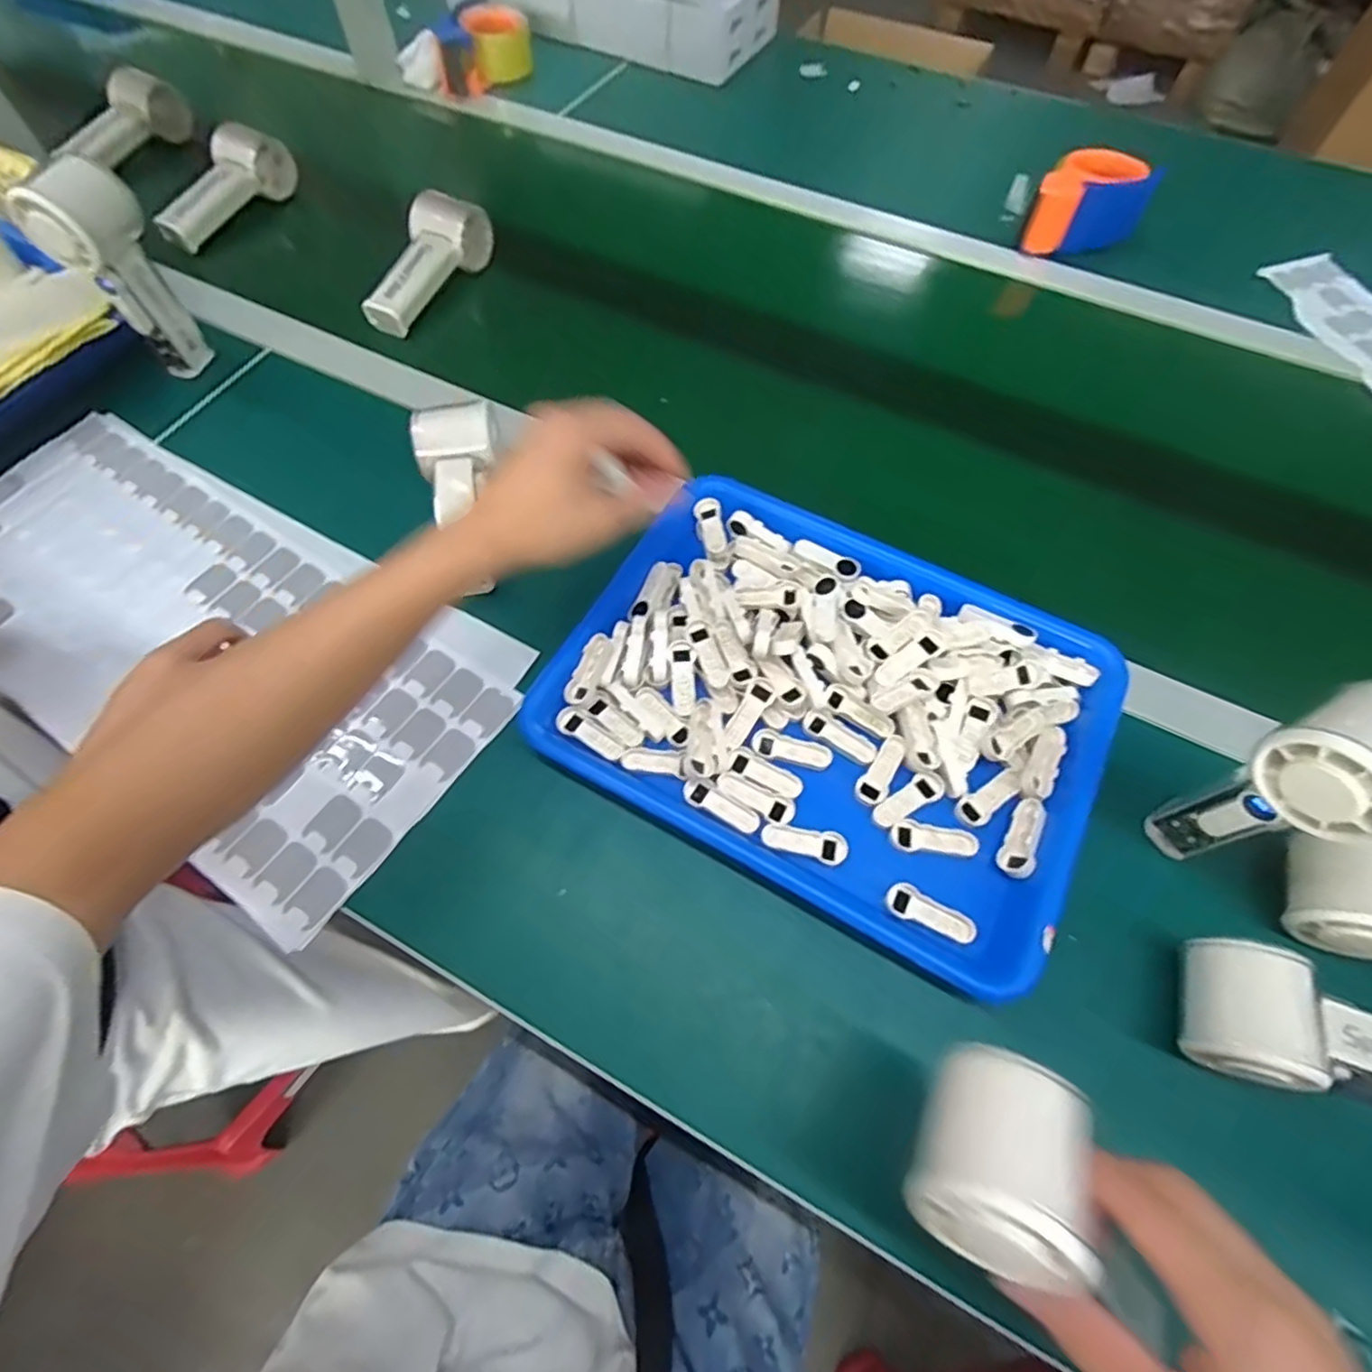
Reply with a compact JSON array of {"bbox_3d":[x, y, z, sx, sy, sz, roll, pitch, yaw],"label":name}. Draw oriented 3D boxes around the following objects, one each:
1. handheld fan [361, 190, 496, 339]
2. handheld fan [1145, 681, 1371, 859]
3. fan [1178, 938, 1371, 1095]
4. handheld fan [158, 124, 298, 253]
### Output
[{"bbox_3d":[-0.251,-0.416,0.653,0.070,0.049,0.156,16,64,8],"label":"handheld fan"},{"bbox_3d":[0.308,0.053,0.345,0.061,0.146,0.057,-30,68,-13],"label":"handheld fan"},{"bbox_3d":[0.334,0.184,0.337,0.148,0.065,0.063,18,66,9],"label":"fan"},{"bbox_3d":[-0.503,-0.539,0.721,0.049,0.056,0.170,23,65,11],"label":"handheld fan"}]

